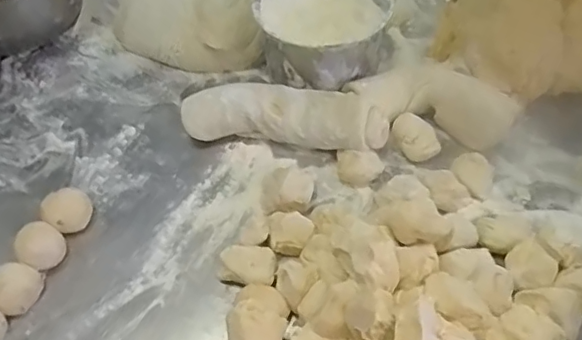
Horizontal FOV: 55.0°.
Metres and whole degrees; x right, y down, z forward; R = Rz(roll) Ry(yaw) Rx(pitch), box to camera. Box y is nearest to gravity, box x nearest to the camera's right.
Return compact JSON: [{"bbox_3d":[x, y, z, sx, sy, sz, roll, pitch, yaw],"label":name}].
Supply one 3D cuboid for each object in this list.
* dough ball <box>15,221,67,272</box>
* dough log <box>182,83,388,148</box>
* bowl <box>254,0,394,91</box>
[{"bbox_3d":[-0.233,0.073,0.523,0.040,0.042,0.033,-31,55,-21],"label":"dough ball"},{"bbox_3d":[-0.006,-0.054,0.598,0.211,0.062,0.054,8,50,10],"label":"dough log"},{"bbox_3d":[0.040,-0.159,0.666,0.142,0.096,0.155,-2,49,2],"label":"bowl"}]

